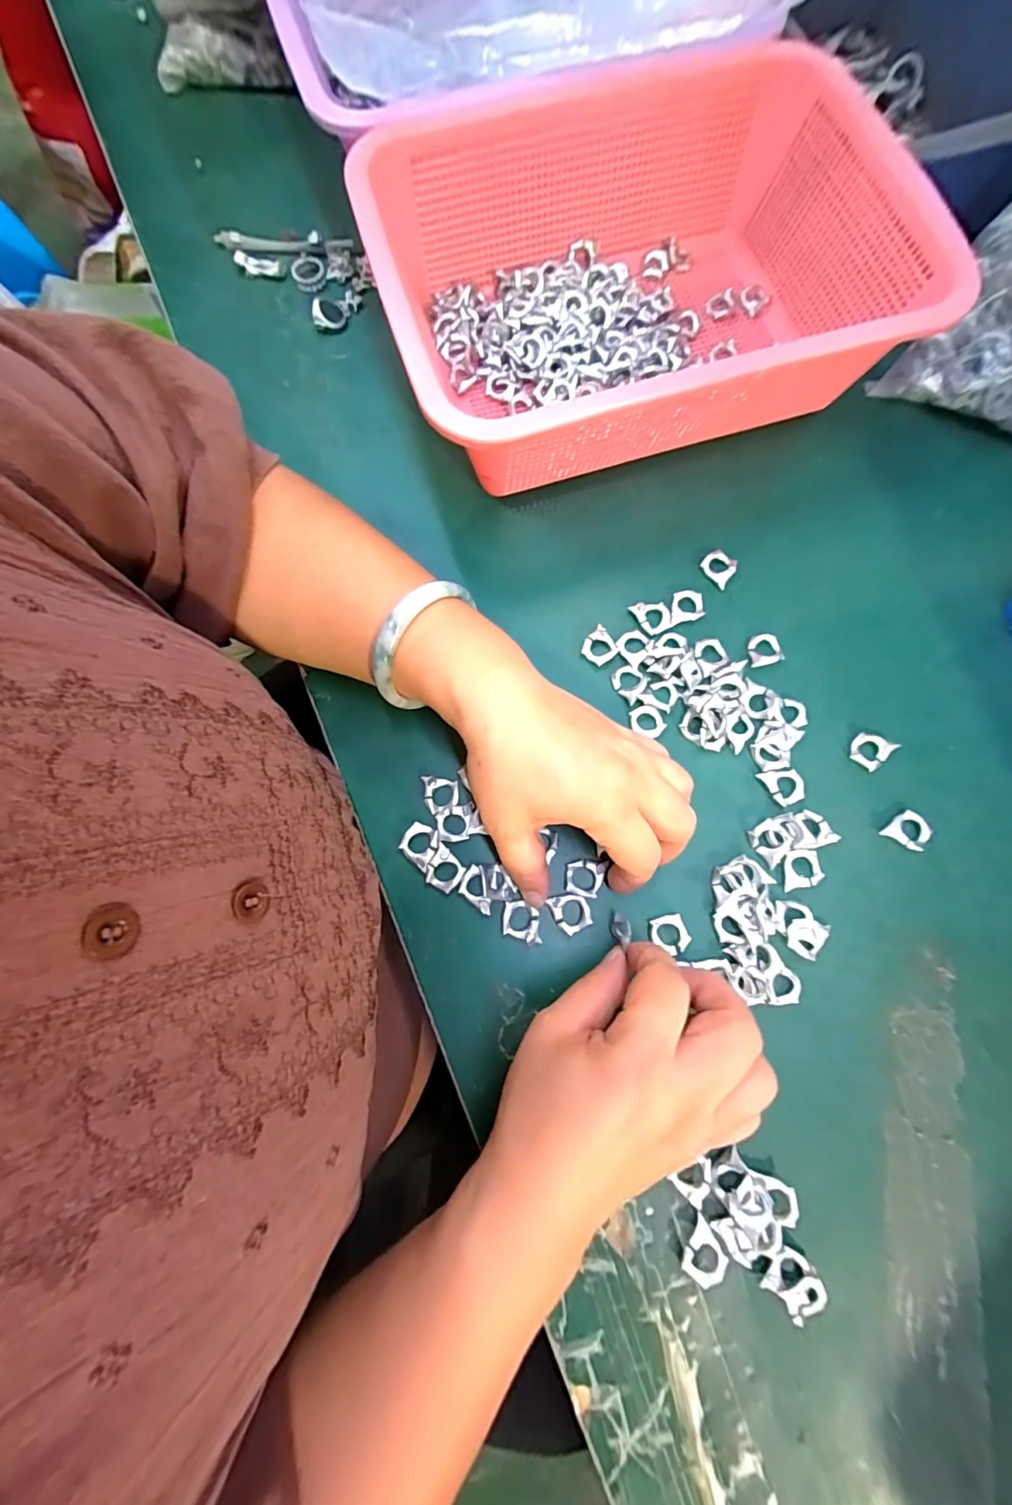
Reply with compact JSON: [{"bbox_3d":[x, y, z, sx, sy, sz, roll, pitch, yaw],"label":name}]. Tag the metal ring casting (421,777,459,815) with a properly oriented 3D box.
[{"bbox_3d":[-0.036,0.023,0.273,0.019,0.004,0.021,-11,78,-2],"label":"metal ring casting"}]

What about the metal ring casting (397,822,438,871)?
[{"bbox_3d":[-0.048,0.051,0.268,0.019,0.004,0.022,23,79,5],"label":"metal ring casting"}]

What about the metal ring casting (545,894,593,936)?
[{"bbox_3d":[0.035,0.085,0.260,0.020,0.004,0.021,-25,78,-5],"label":"metal ring casting"}]

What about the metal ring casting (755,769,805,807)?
[{"bbox_3d":[0.156,0.020,0.273,0.023,0.004,0.020,-10,78,-2],"label":"metal ring casting"}]

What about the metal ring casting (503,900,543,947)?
[{"bbox_3d":[0.008,0.091,0.260,0.019,0.005,0.022,-7,77,-1],"label":"metal ring casting"}]

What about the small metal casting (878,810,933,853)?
[{"bbox_3d":[0.223,0.042,0.270,0.024,0.004,0.020,29,79,7],"label":"small metal casting"}]

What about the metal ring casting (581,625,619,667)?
[{"bbox_3d":[0.057,-0.063,0.294,0.019,0.004,0.021,44,81,9],"label":"metal ring casting"}]

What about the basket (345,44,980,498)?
[{"bbox_3d":[0.077,-0.282,0.301,0.299,0.085,0.226,-18,78,-3],"label":"basket"}]

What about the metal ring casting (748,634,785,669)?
[{"bbox_3d":[0.156,-0.062,0.293,0.022,0.007,0.019,-16,78,-3],"label":"metal ring casting"}]

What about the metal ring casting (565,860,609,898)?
[{"bbox_3d":[0.043,0.067,0.263,0.021,0.004,0.020,13,78,3],"label":"metal ring casting"}]

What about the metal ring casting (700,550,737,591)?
[{"bbox_3d":[0.133,-0.116,0.306,0.020,0.004,0.020,33,80,7],"label":"metal ring casting"}]

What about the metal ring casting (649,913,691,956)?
[{"bbox_3d":[0.086,0.097,0.258,0.019,0.004,0.019,0,77,0],"label":"metal ring casting"}]

